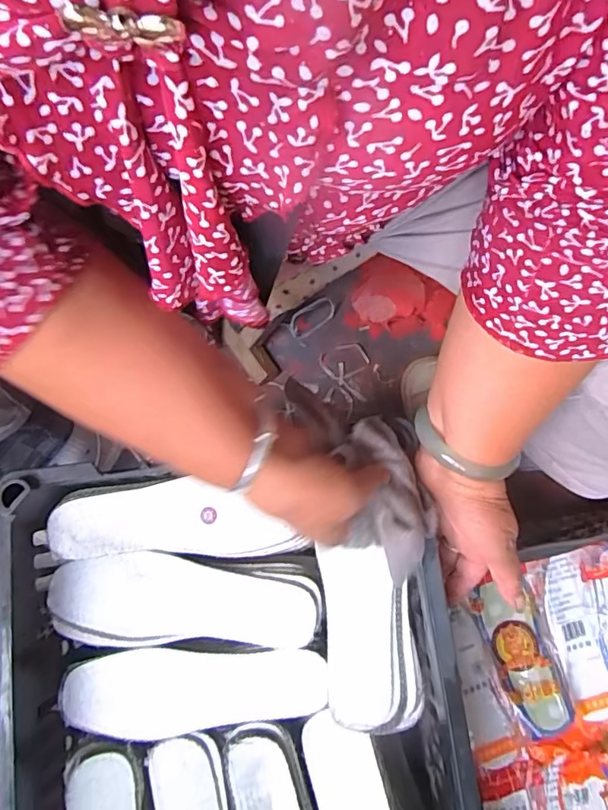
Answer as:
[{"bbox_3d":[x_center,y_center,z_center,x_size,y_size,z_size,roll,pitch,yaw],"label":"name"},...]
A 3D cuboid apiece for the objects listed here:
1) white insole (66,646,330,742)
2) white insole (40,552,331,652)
[{"bbox_3d":[-0.093,0.245,0.439,0.218,0.023,0.068,-2,79,0],"label":"white insole"},{"bbox_3d":[-0.104,0.169,0.450,0.229,0.014,0.075,0,79,0],"label":"white insole"}]

